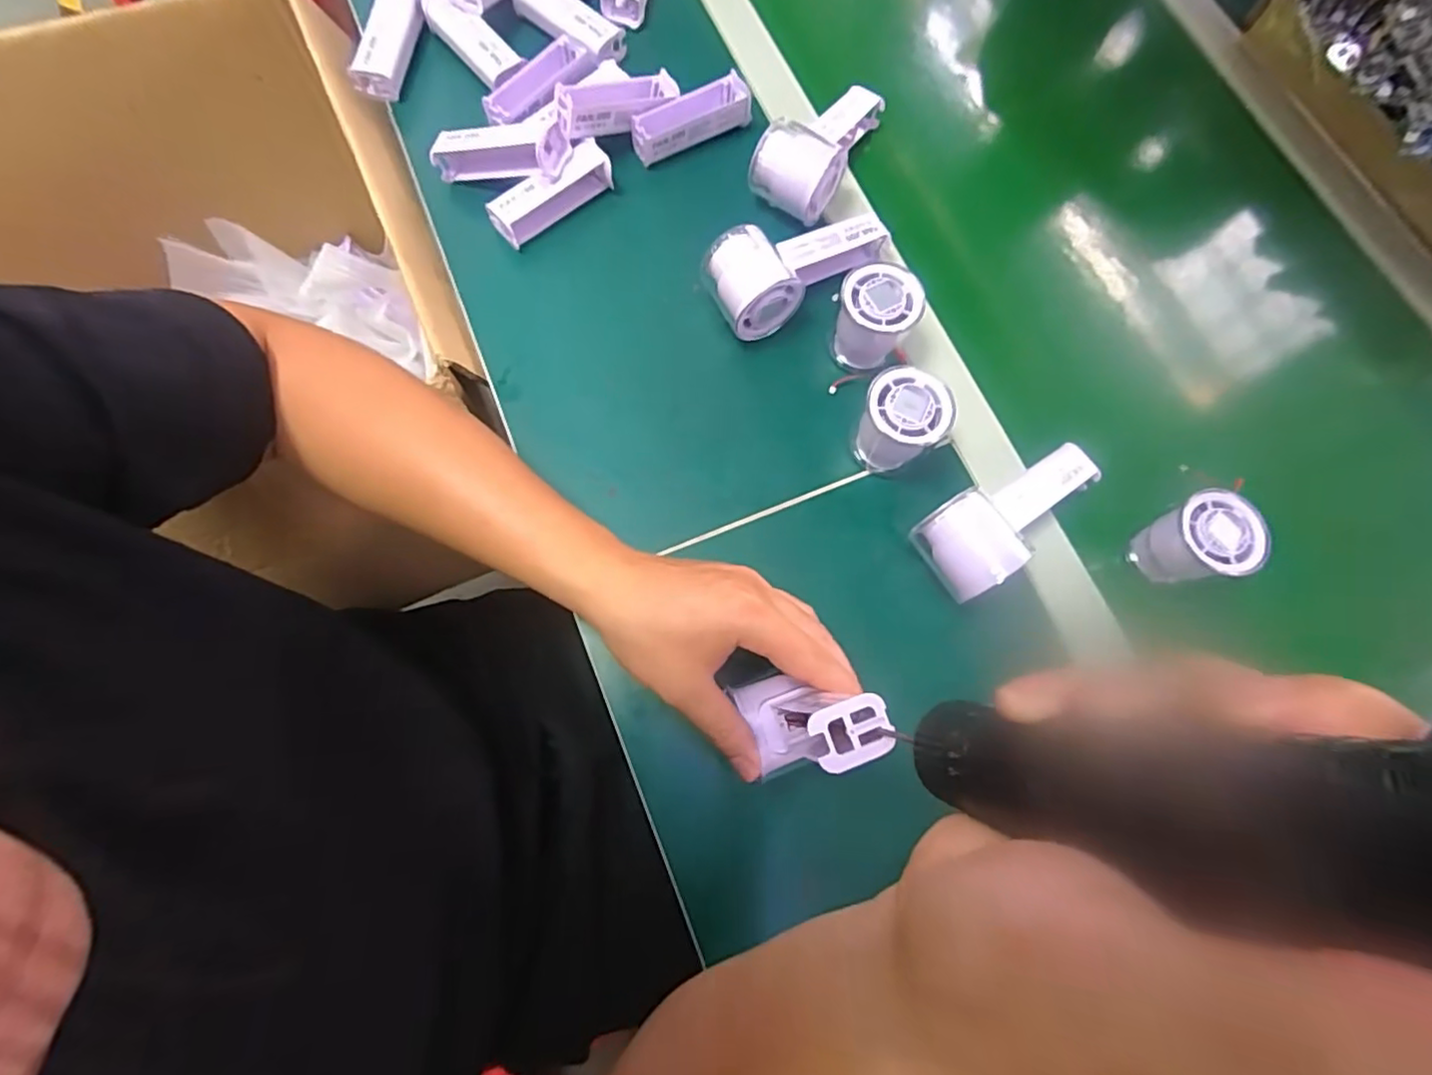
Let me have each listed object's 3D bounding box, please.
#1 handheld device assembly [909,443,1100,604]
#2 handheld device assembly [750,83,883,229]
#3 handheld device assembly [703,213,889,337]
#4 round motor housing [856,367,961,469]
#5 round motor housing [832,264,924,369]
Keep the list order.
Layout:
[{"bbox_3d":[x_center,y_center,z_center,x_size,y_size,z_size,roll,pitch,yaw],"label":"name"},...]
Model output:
[{"bbox_3d":[0.203,-0.017,0.428,0.142,0.049,0.059,-33,78,-12],"label":"handheld device assembly"},{"bbox_3d":[0.083,-0.325,0.511,0.069,0.055,0.138,26,74,4],"label":"handheld device assembly"},{"bbox_3d":[0.067,-0.207,0.478,0.144,0.062,0.062,-25,77,-11],"label":"handheld device assembly"},{"bbox_3d":[0.127,-0.078,0.438,0.055,0.058,0.054,1,74,-4],"label":"round motor housing"},{"bbox_3d":[0.116,-0.161,0.464,0.053,0.059,0.050,1,74,-4],"label":"round motor housing"}]

